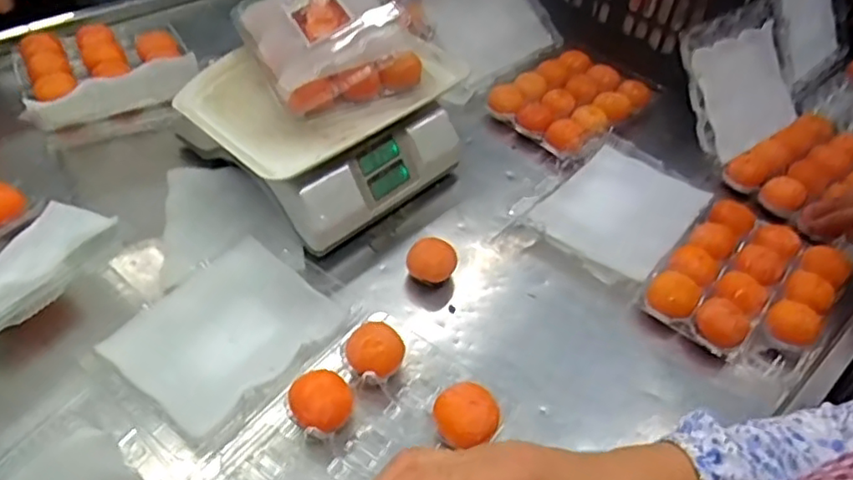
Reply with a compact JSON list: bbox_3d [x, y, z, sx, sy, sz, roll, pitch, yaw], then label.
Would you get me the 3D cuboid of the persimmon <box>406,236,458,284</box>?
[{"bbox_3d":[0.007,0.027,0.689,0.053,0.042,0.046,22,48,15],"label":"persimmon"}]

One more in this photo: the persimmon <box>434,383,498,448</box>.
[{"bbox_3d":[0.034,0.155,0.557,0.054,0.053,0.049,5,46,0],"label":"persimmon"}]

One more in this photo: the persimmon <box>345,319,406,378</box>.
[{"bbox_3d":[-0.049,0.108,0.601,0.052,0.043,0.045,9,46,4],"label":"persimmon"}]

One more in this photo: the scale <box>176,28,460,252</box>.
[{"bbox_3d":[-0.123,-0.143,0.778,0.254,0.130,0.294,37,54,27],"label":"scale"}]

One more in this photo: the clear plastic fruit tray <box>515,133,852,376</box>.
[{"bbox_3d":[0.288,0.009,0.724,0.329,0.058,0.211,36,53,26],"label":"clear plastic fruit tray"}]

